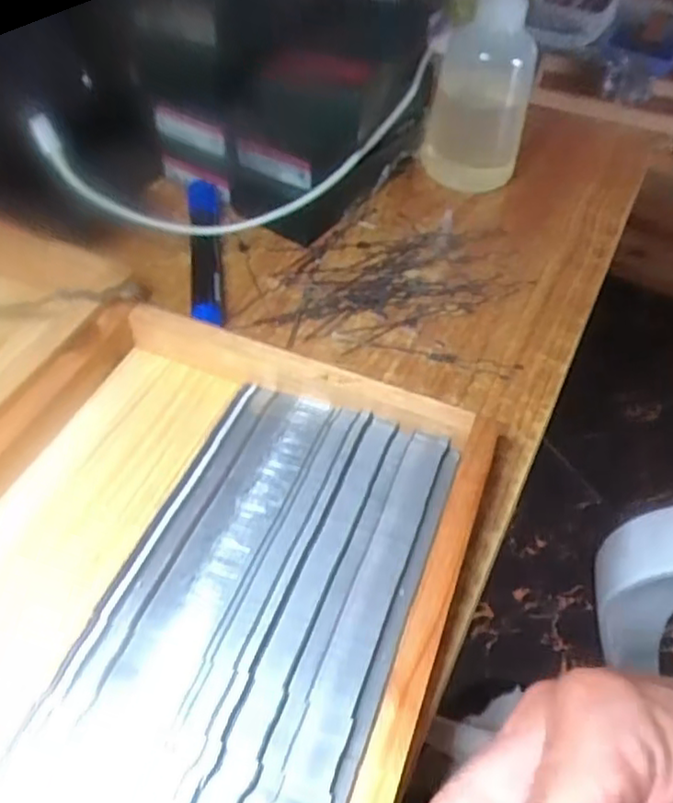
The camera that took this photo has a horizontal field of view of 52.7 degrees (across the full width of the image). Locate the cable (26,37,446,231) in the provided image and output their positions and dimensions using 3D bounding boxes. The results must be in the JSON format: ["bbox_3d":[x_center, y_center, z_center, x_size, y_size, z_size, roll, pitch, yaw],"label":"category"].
[{"bbox_3d":[-0.047,-0.135,0.389,0.216,0.055,0.074,-18,81,-13],"label":"cable"}]

